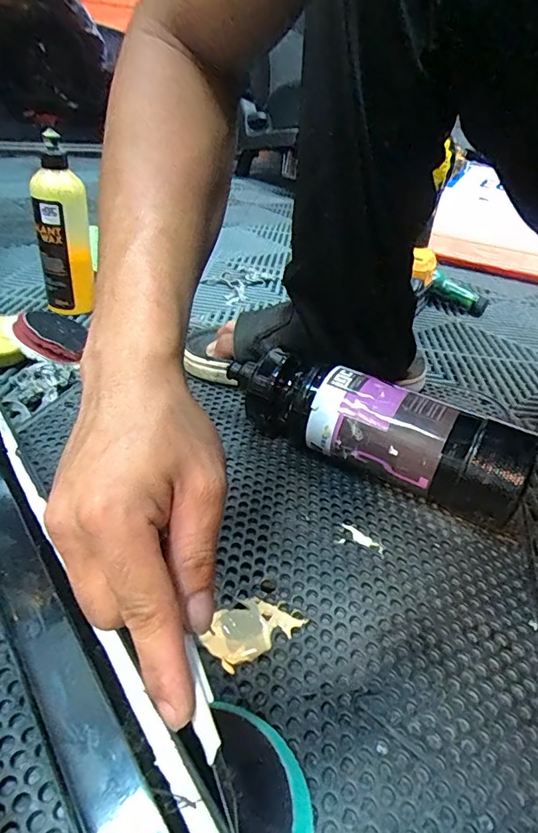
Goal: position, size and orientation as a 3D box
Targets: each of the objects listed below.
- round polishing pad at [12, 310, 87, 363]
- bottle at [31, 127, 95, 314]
[{"bbox_3d":[-0.251,-0.095,0.569,0.080,0.016,0.081,30,35,-6],"label":"round polishing pad"},{"bbox_3d":[-0.263,-0.233,0.626,0.062,0.199,0.052,-5,36,-19],"label":"bottle"}]

